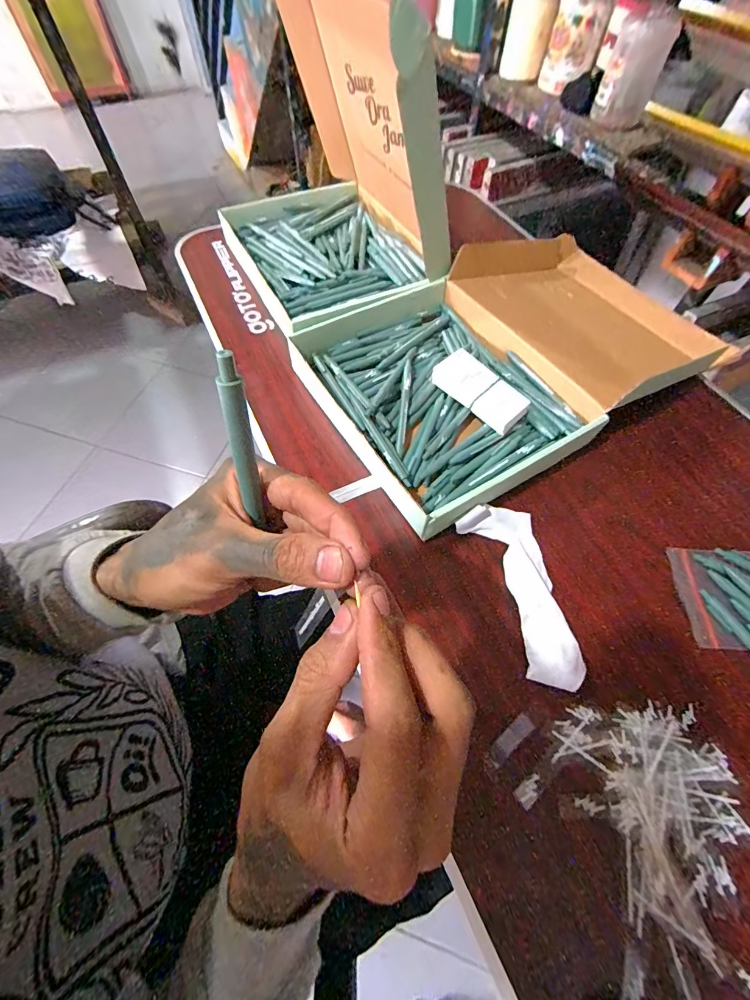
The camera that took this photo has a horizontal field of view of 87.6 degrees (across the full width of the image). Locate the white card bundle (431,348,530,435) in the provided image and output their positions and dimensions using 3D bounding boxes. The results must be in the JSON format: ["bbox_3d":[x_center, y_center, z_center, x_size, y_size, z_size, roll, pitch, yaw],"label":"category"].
[{"bbox_3d":[0.128,-0.134,0.479,0.049,0.028,0.117,-40,70,-20],"label":"white card bundle"}]

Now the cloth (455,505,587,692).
[{"bbox_3d":[0.148,0.088,0.388,0.073,0.024,0.180,-13,63,-9],"label":"cloth"}]

